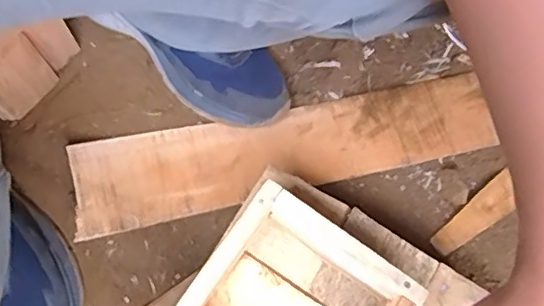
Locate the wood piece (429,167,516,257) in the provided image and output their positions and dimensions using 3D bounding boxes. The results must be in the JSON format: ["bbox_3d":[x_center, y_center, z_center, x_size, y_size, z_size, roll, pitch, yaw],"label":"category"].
[{"bbox_3d":[0.235,0.070,0.654,0.140,0.014,0.037,-34,81,-24],"label":"wood piece"}]

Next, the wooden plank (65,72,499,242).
[{"bbox_3d":[0.026,-0.006,0.640,0.472,0.021,0.098,-11,70,-16],"label":"wooden plank"}]

